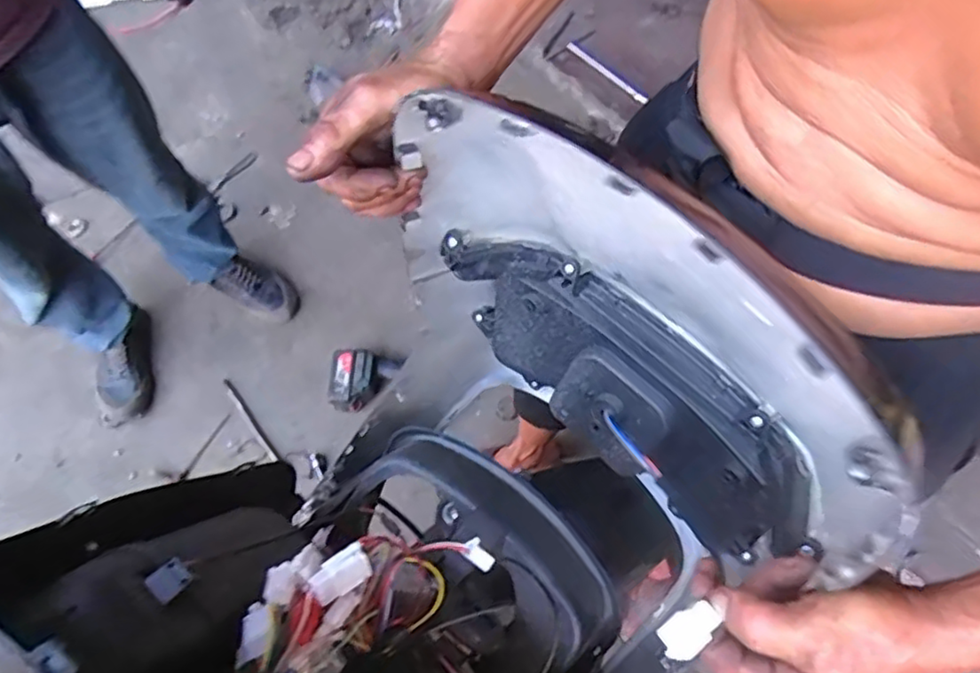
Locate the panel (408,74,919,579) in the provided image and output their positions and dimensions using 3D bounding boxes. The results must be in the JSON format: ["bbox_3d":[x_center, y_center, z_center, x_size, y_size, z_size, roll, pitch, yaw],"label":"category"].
[{"bbox_3d":[0.106,0.000,0.472,0.343,0.364,0.119,40,73,18],"label":"panel"}]

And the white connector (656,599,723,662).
[{"bbox_3d":[0.106,0.159,0.345,0.033,0.008,0.020,-33,69,-13],"label":"white connector"}]

